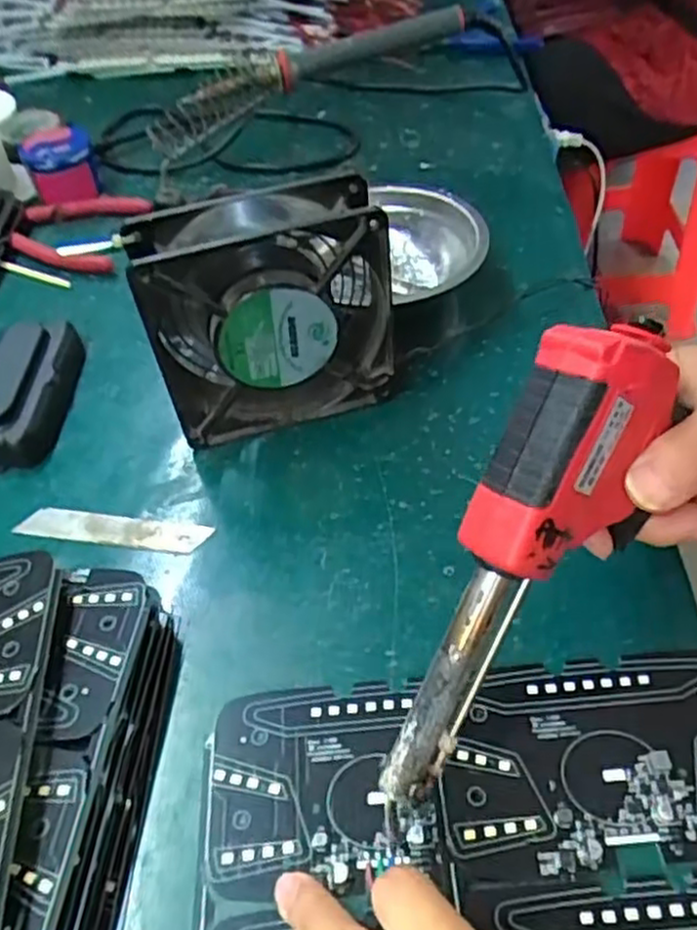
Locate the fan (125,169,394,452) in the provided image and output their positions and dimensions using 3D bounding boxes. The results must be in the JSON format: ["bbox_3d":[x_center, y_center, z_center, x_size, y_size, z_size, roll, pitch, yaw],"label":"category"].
[{"bbox_3d":[-0.040,-0.077,0.376,0.117,0.121,0.047,-15,50,-7],"label":"fan"}]

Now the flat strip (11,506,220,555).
[{"bbox_3d":[-0.119,0.032,0.369,0.099,0.004,0.018,5,50,10],"label":"flat strip"}]

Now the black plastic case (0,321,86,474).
[{"bbox_3d":[-0.187,-0.044,0.423,0.048,0.027,0.100,2,50,7],"label":"black plastic case"}]

